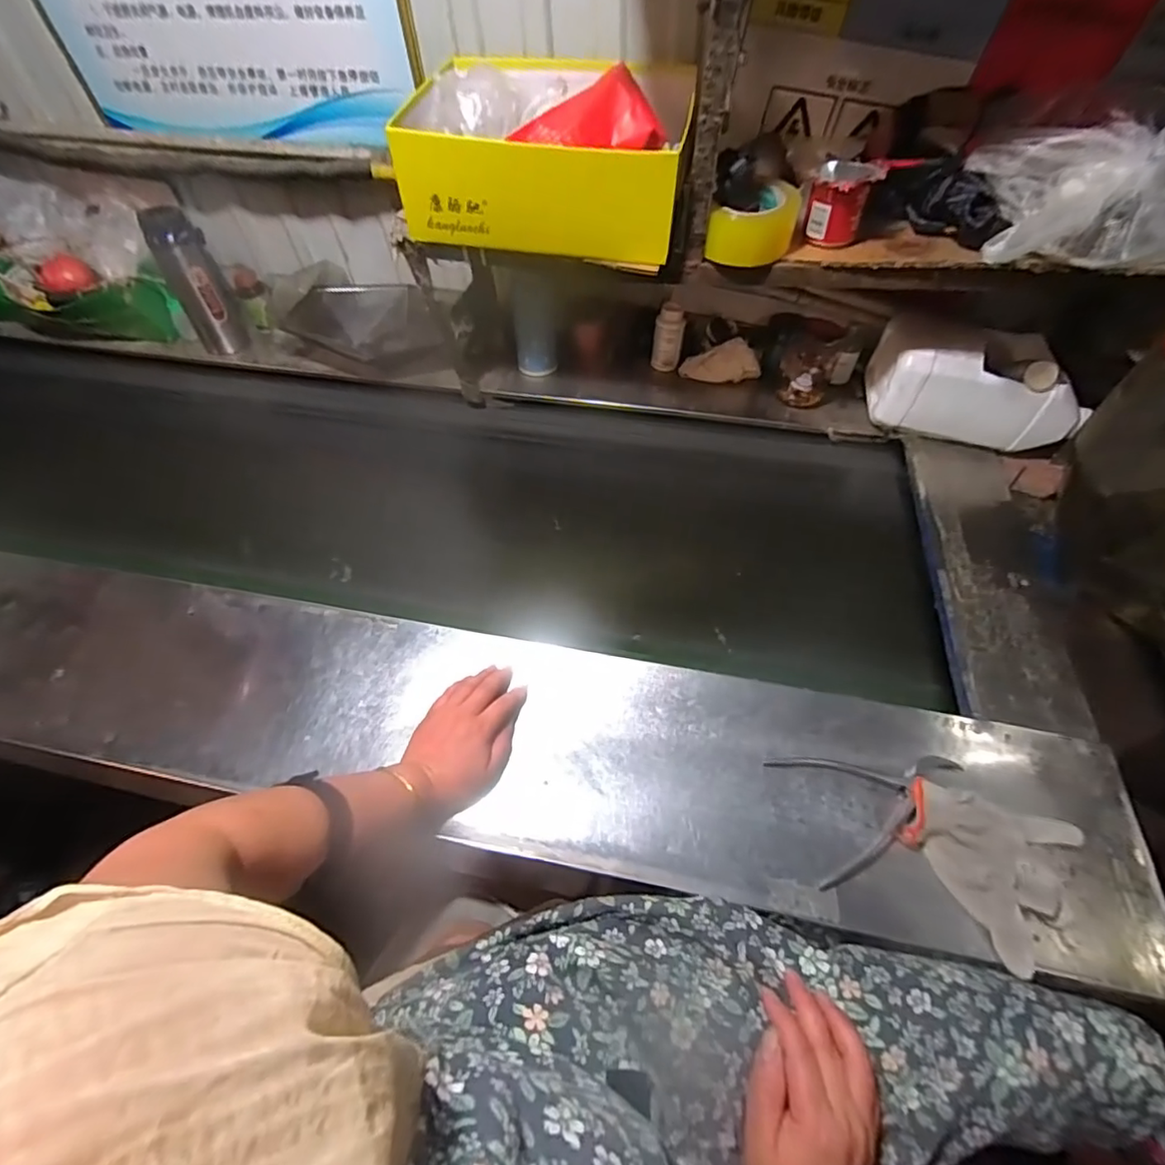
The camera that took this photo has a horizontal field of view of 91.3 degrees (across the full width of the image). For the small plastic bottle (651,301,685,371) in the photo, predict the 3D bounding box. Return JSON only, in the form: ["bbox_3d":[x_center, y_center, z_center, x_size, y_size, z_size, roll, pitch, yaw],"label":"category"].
[{"bbox_3d":[0.147,-0.419,0.975,0.052,0.094,0.046,3,52,4],"label":"small plastic bottle"}]

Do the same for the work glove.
[{"bbox_3d":[0.363,0.246,0.516,0.134,0.034,0.140,29,58,21],"label":"work glove"}]

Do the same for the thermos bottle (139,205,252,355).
[{"bbox_3d":[-0.676,-0.526,1.007,0.088,0.230,0.076,-30,59,-18],"label":"thermos bottle"}]

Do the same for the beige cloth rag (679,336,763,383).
[{"bbox_3d":[0.238,-0.377,0.978,0.137,0.061,0.036,-3,52,-1],"label":"beige cloth rag"}]

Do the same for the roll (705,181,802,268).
[{"bbox_3d":[0.211,-0.445,0.708,0.102,0.065,0.102,10,56,9],"label":"roll"}]

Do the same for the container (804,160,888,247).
[{"bbox_3d":[0.309,-0.453,0.685,0.075,0.074,0.066,21,58,16],"label":"container"}]

